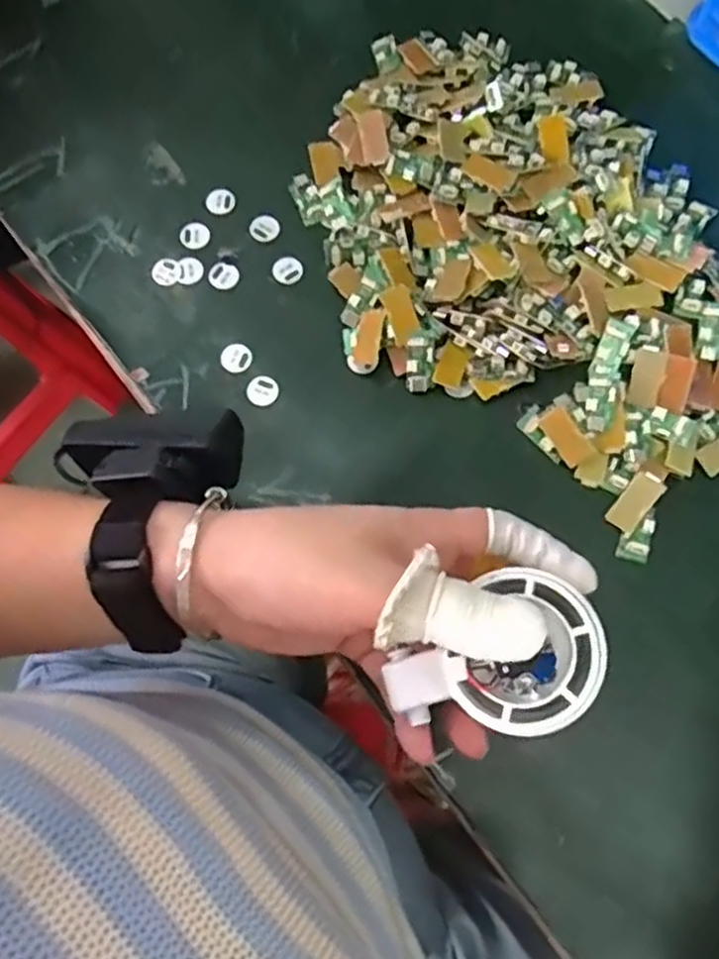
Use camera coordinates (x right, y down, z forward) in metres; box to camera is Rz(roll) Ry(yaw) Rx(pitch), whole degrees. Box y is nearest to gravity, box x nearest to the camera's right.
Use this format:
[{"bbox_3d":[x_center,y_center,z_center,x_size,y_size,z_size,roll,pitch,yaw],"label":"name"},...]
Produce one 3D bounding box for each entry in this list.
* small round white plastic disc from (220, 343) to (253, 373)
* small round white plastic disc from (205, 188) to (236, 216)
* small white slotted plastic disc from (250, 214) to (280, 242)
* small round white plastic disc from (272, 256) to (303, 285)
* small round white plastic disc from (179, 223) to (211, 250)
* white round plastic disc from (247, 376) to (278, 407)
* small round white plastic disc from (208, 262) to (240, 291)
[{"bbox_3d":[-0.069,-0.067,0.396,0.017,0.005,0.015,-32,75,-8],"label":"small round white plastic disc"},{"bbox_3d":[-0.084,-0.168,0.427,0.017,0.004,0.017,0,73,1],"label":"small round white plastic disc"},{"bbox_3d":[-0.056,-0.149,0.421,0.017,0.004,0.016,0,73,1],"label":"small white slotted plastic disc"},{"bbox_3d":[-0.042,-0.122,0.413,0.016,0.004,0.017,0,73,1],"label":"small round white plastic disc"},{"bbox_3d":[-0.098,-0.144,0.420,0.017,0.004,0.017,0,73,1],"label":"small round white plastic disc"},{"bbox_3d":[-0.054,-0.049,0.390,0.016,0.004,0.018,34,77,11],"label":"white round plastic disc"},{"bbox_3d":[-0.079,-0.118,0.412,0.017,0.004,0.018,0,73,1],"label":"small round white plastic disc"}]

